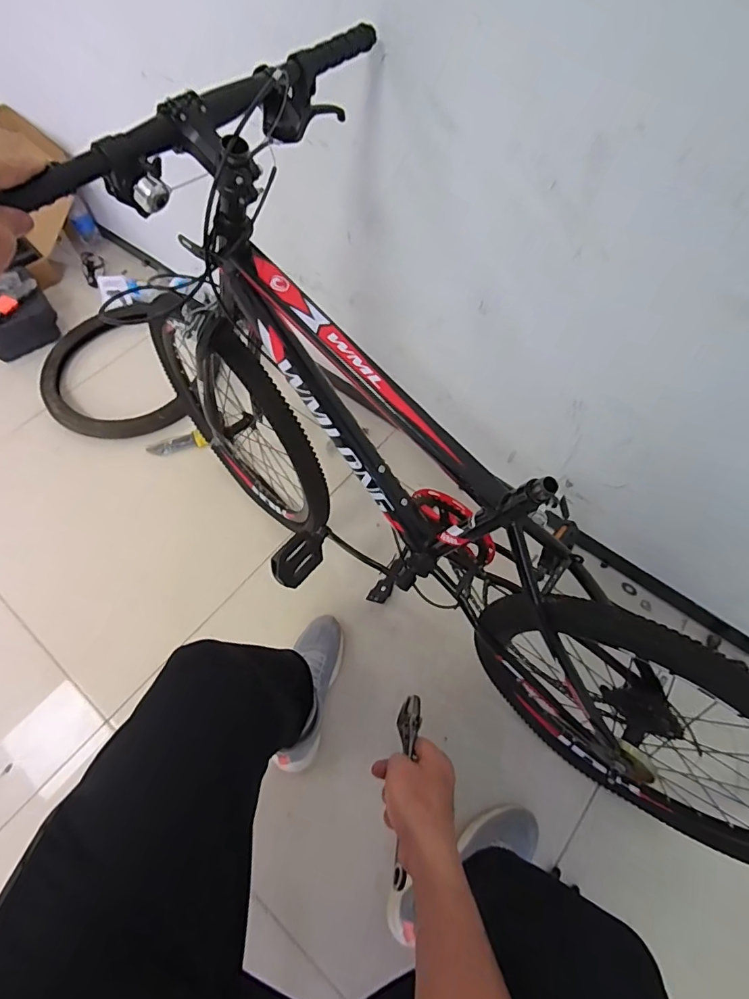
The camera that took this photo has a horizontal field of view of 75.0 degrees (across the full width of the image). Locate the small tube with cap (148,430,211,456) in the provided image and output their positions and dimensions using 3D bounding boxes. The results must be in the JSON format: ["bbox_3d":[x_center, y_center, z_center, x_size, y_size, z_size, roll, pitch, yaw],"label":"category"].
[{"bbox_3d":[-0.510,-0.145,1.260,0.156,0.027,0.042,-8,60,-4],"label":"small tube with cap"}]

